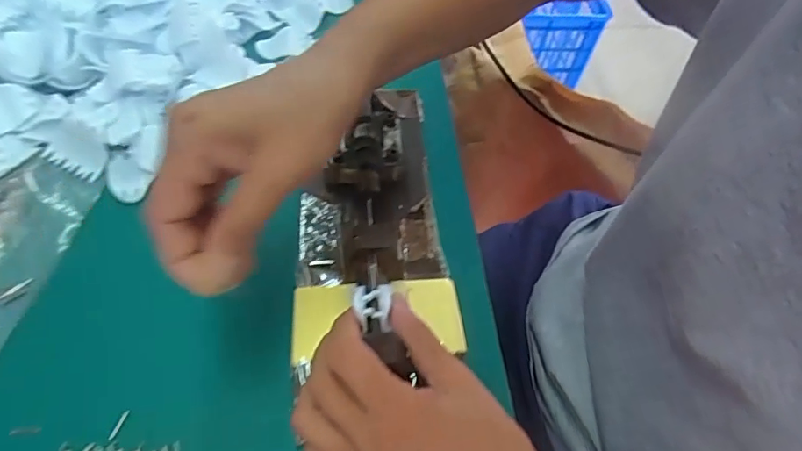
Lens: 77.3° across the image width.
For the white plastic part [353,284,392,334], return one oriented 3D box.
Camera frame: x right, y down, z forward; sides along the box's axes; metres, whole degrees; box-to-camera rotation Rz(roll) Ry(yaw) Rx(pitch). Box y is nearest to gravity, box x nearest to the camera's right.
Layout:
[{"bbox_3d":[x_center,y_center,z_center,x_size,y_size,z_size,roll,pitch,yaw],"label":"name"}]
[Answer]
[{"bbox_3d":[-0.016,0.047,0.288,0.021,0.007,0.026,1,58,-4],"label":"white plastic part"}]

